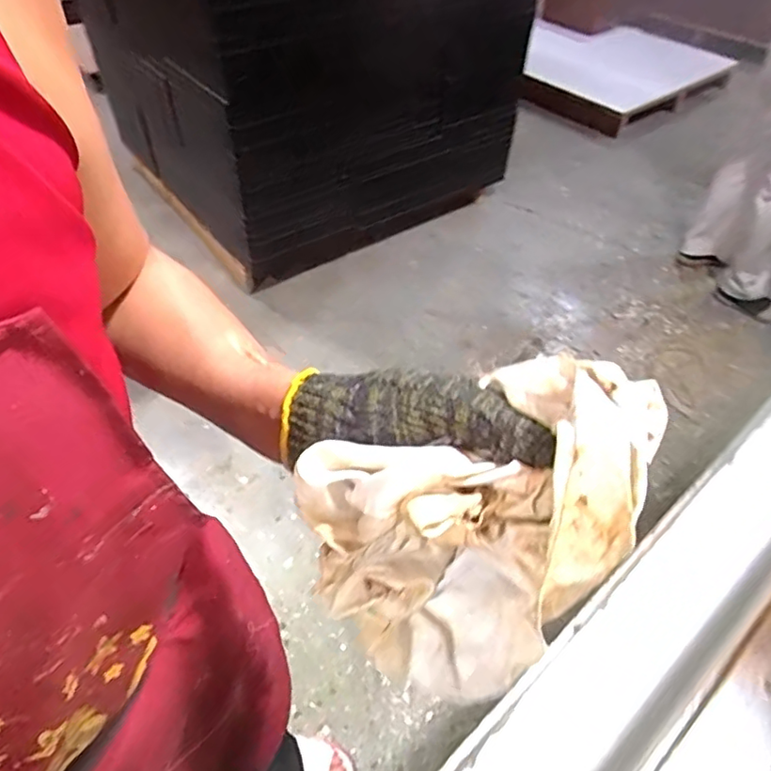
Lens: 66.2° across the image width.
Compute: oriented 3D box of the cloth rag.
[{"bbox_3d":[0.037,0.069,0.290,0.133,0.174,0.093,18,48,19],"label":"cloth rag"}]

